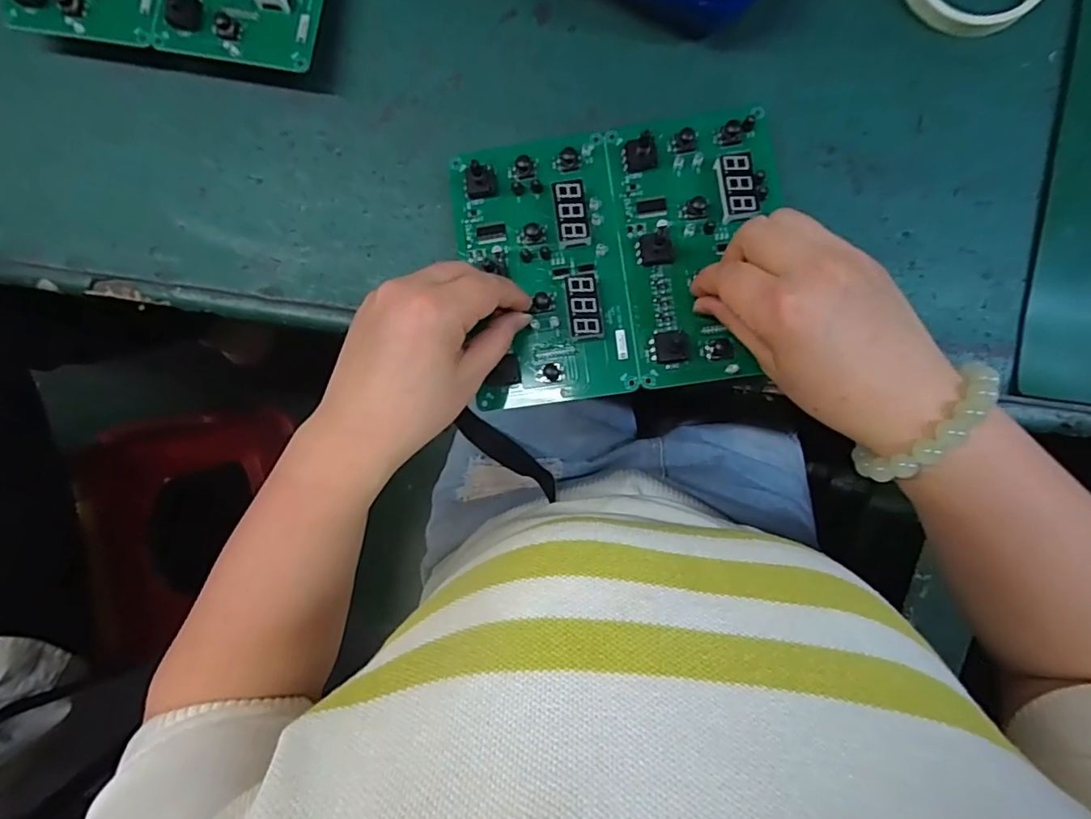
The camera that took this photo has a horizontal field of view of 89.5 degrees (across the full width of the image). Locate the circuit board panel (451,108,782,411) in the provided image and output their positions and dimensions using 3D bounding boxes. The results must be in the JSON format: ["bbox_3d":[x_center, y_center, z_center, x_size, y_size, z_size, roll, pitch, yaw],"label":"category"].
[{"bbox_3d":[0.048,-0.094,0.341,0.194,0.029,0.163,-8,93,4],"label":"circuit board panel"}]

